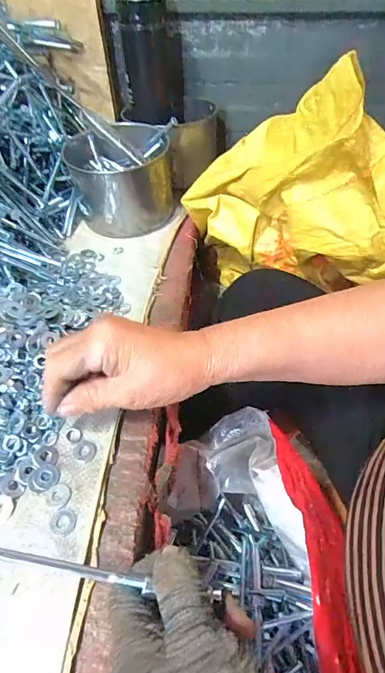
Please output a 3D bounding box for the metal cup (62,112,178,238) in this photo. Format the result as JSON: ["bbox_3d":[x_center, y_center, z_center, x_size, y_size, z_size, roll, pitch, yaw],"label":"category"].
[{"bbox_3d":[-0.098,-0.224,0.538,0.133,0.119,0.141,-12,50,-13],"label":"metal cup"}]

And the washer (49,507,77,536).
[{"bbox_3d":[-0.094,0.133,0.286,0.019,0.004,0.018,-1,47,1],"label":"washer"}]

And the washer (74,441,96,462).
[{"bbox_3d":[-0.088,0.093,0.324,0.017,0.004,0.018,-1,47,1],"label":"washer"}]

